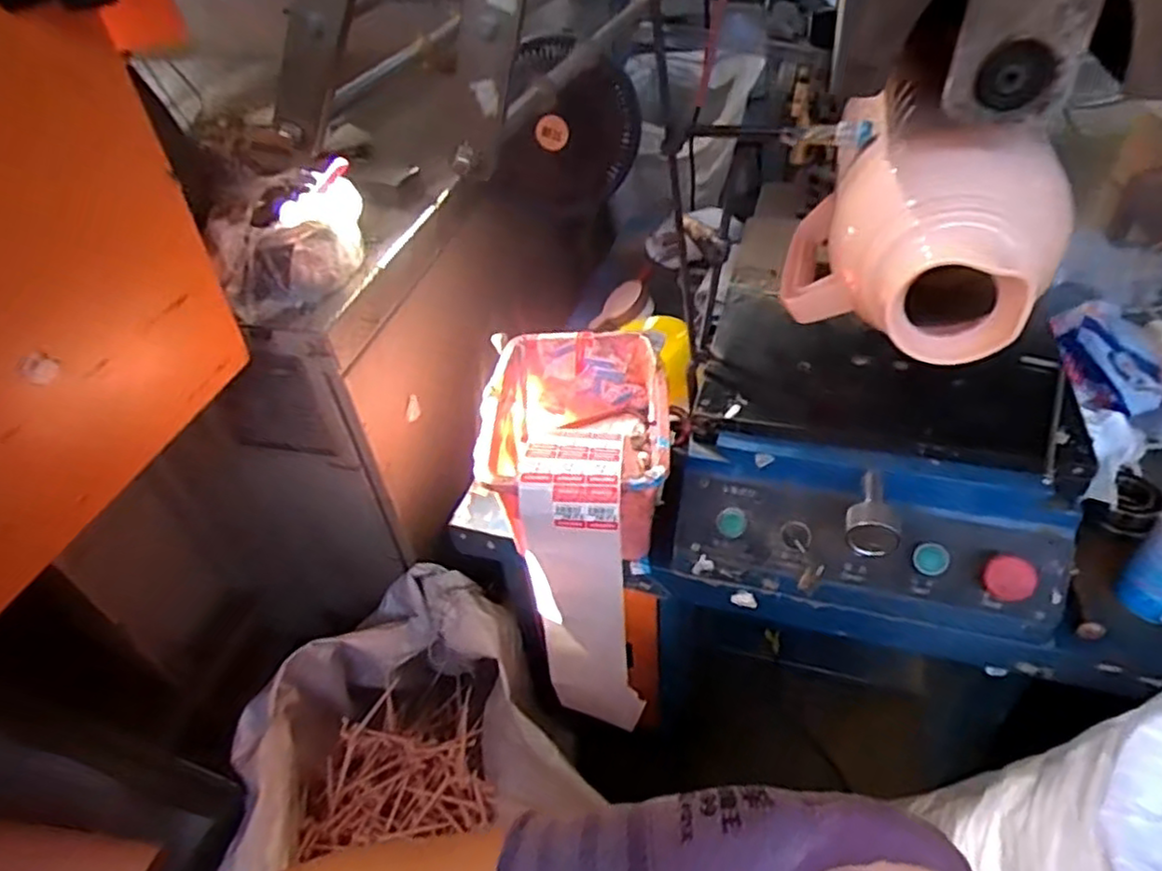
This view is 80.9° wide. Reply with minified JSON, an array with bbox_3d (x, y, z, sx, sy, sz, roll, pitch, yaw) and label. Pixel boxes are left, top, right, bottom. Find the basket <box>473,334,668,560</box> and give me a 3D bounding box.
[{"bbox_3d":[-0.002,0.003,0.680,0.167,0.115,0.213,-5,42,2],"label":"basket"}]

